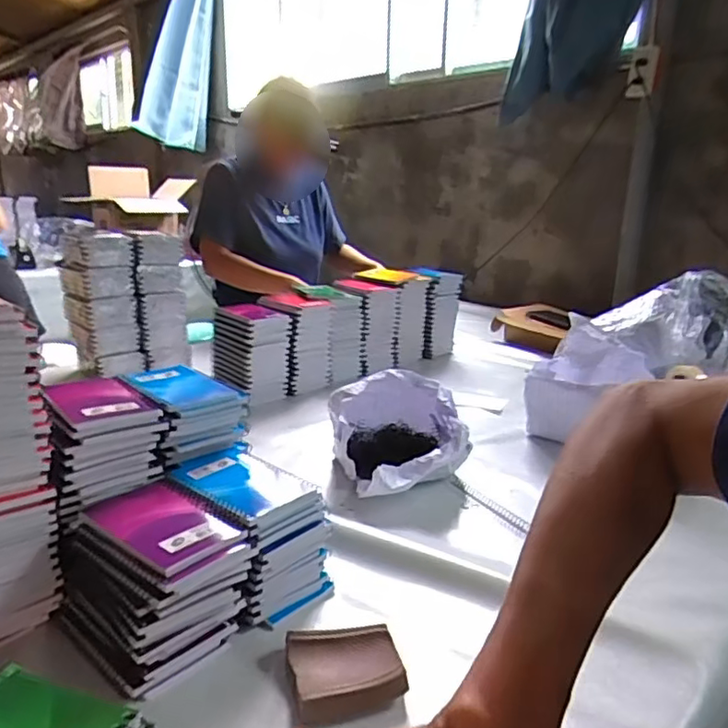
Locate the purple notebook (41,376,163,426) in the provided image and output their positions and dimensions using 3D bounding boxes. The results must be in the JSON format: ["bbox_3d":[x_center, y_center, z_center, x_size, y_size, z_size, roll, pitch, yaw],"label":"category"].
[{"bbox_3d":[-0.270,0.034,0.620,0.078,0.010,0.124,-10,19,-39],"label":"purple notebook"}]

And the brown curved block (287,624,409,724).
[{"bbox_3d":[-0.015,0.247,0.498,0.085,0.023,0.085,-2,16,-16],"label":"brown curved block"}]

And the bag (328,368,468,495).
[{"bbox_3d":[0.049,0.095,0.841,0.180,0.122,0.200,1,15,-5],"label":"bag"}]

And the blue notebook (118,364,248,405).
[{"bbox_3d":[-0.206,0.024,0.685,0.074,0.010,0.148,-12,21,-44],"label":"blue notebook"}]

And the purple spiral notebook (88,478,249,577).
[{"bbox_3d":[-0.175,0.133,0.529,0.142,0.011,0.082,14,19,38],"label":"purple spiral notebook"}]

